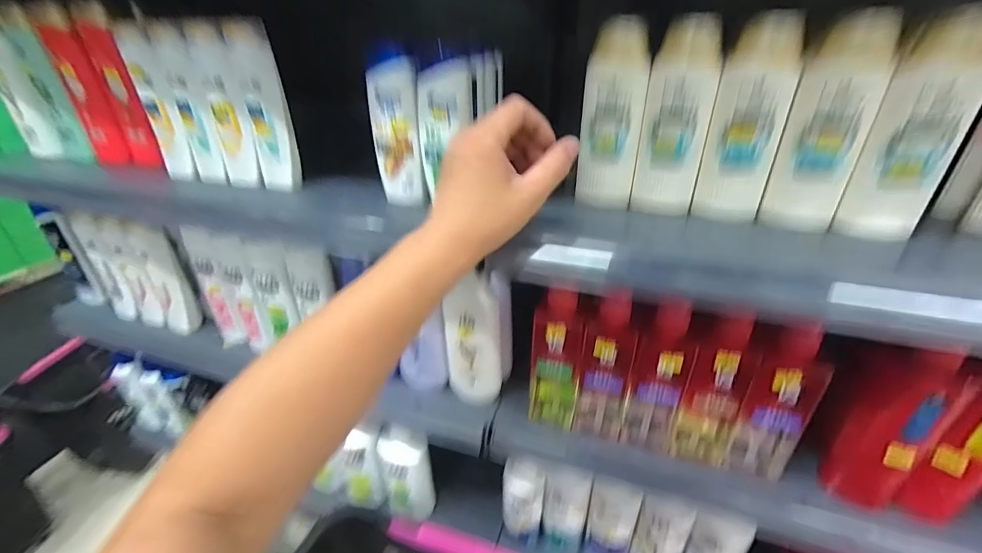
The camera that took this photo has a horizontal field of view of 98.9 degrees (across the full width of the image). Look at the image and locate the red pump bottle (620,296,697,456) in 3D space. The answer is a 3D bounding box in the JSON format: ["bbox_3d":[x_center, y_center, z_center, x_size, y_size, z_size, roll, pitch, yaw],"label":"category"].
[{"bbox_3d":[0.201,0.130,0.504,0.059,0.230,0.048,14,34,24],"label":"red pump bottle"}]

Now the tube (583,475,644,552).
[{"bbox_3d":[0.193,0.415,0.682,0.072,0.195,0.051,11,33,20],"label":"tube"}]

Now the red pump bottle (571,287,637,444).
[{"bbox_3d":[0.140,0.119,0.518,0.058,0.215,0.039,6,32,13],"label":"red pump bottle"}]

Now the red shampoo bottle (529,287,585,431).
[{"bbox_3d":[0.082,0.116,0.541,0.057,0.219,0.046,3,31,7],"label":"red shampoo bottle"}]

